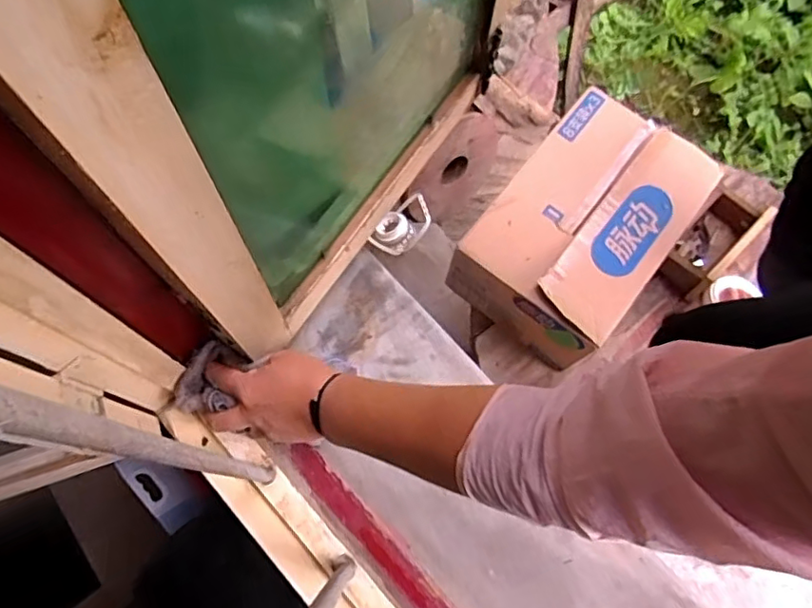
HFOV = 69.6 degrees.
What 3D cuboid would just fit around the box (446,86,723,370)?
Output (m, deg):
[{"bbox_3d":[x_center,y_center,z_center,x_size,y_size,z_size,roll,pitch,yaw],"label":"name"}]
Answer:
[{"bbox_3d":[0.316,-0.131,1.050,0.286,0.172,0.422,37,73,10],"label":"box"}]

